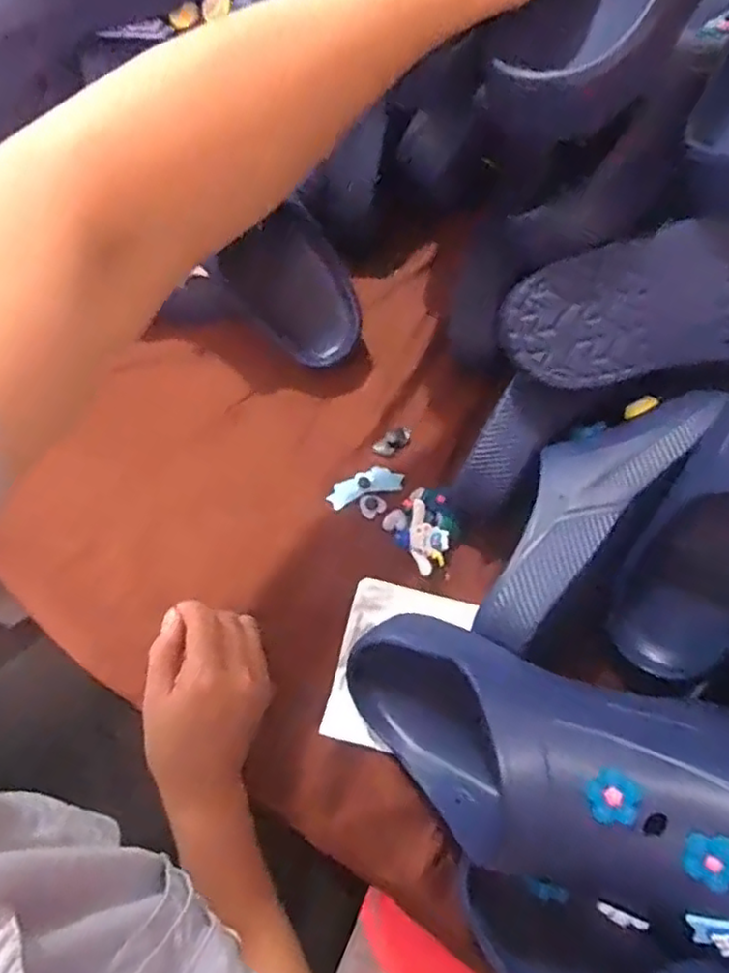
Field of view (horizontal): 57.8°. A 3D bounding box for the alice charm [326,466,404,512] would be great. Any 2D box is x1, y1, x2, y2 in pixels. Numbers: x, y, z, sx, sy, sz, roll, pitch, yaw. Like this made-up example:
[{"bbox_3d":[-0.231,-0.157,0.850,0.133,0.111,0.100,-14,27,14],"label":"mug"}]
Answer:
[{"bbox_3d":[0.000,0.000,0.551,0.062,0.005,0.026,-22,69,-10],"label":"alice charm"}]

